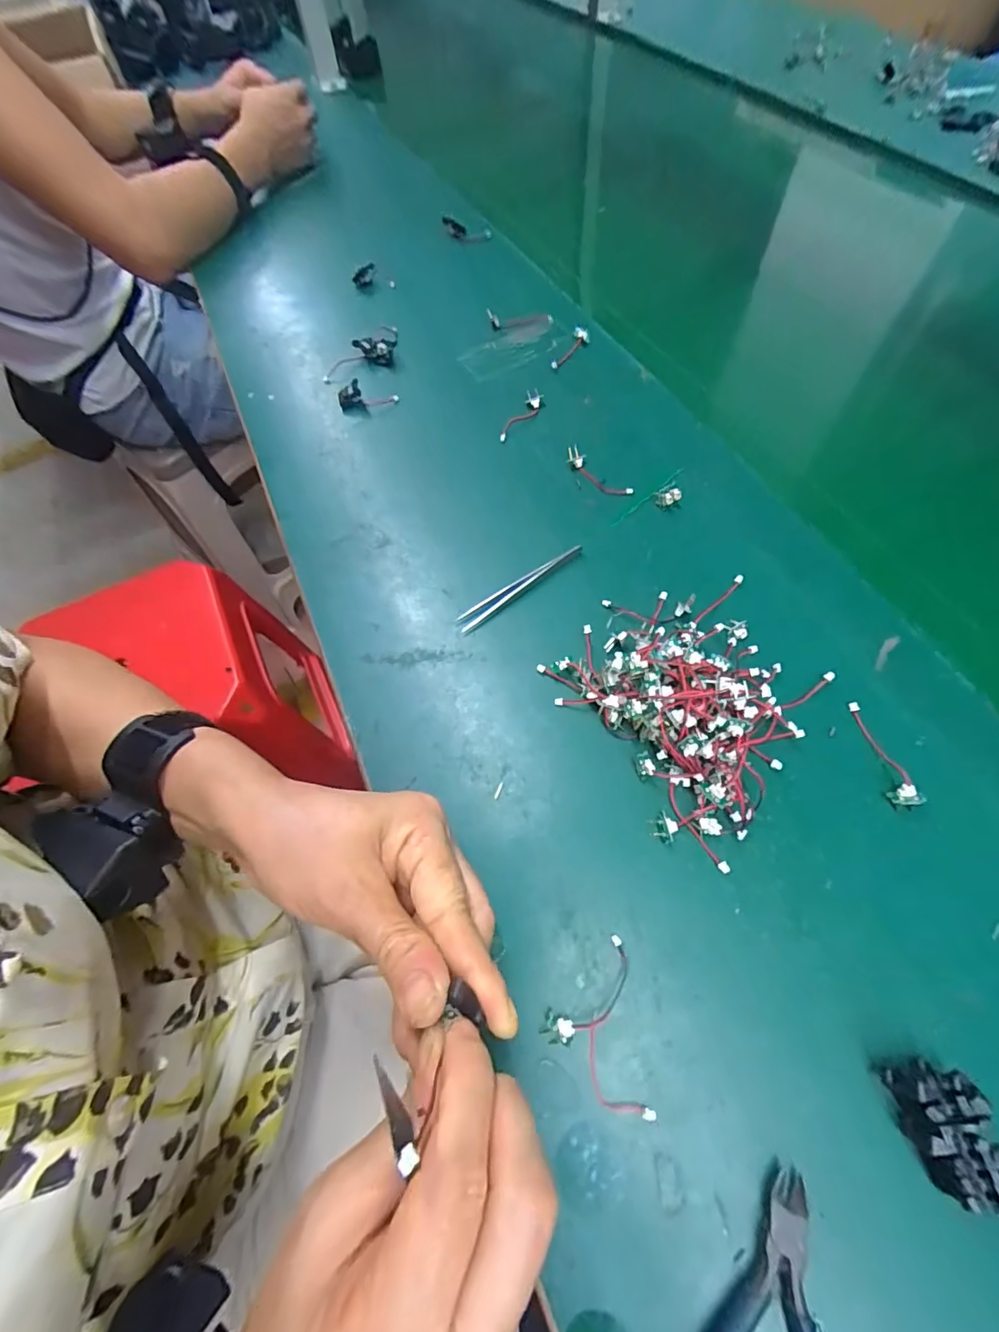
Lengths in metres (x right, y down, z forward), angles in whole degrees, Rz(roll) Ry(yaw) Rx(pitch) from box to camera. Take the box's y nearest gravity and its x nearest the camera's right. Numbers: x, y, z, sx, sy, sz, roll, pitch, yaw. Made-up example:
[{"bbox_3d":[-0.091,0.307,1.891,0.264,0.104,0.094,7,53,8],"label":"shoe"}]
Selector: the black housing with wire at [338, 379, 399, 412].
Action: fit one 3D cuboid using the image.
[{"bbox_3d":[-0.118,-0.241,0.454,0.052,0.017,0.021,1,62,5],"label":"black housing with wire"}]

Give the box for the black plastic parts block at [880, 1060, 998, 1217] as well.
[{"bbox_3d":[0.179,0.187,0.202,0.028,0.026,0.044,-10,62,-1],"label":"black plastic parts block"}]

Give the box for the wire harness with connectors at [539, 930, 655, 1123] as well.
[{"bbox_3d":[0.042,0.165,0.231,0.044,0.008,0.069,-7,62,1],"label":"wire harness with connectors"}]

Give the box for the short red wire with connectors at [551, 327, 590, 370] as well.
[{"bbox_3d":[0.064,-0.291,0.464,0.011,0.016,0.059,32,69,19],"label":"short red wire with connectors"}]

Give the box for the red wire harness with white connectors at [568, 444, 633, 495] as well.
[{"bbox_3d":[0.076,-0.150,0.392,0.014,0.013,0.062,-40,66,-15],"label":"red wire harness with white connectors"}]

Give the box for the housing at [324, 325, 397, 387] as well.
[{"bbox_3d":[-0.132,-0.296,0.479,0.078,0.023,0.029,-21,62,-7],"label":"housing"}]

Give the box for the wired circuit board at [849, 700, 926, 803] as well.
[{"bbox_3d":[0.215,0.048,0.284,0.015,0.009,0.060,-8,62,0],"label":"wired circuit board"}]

